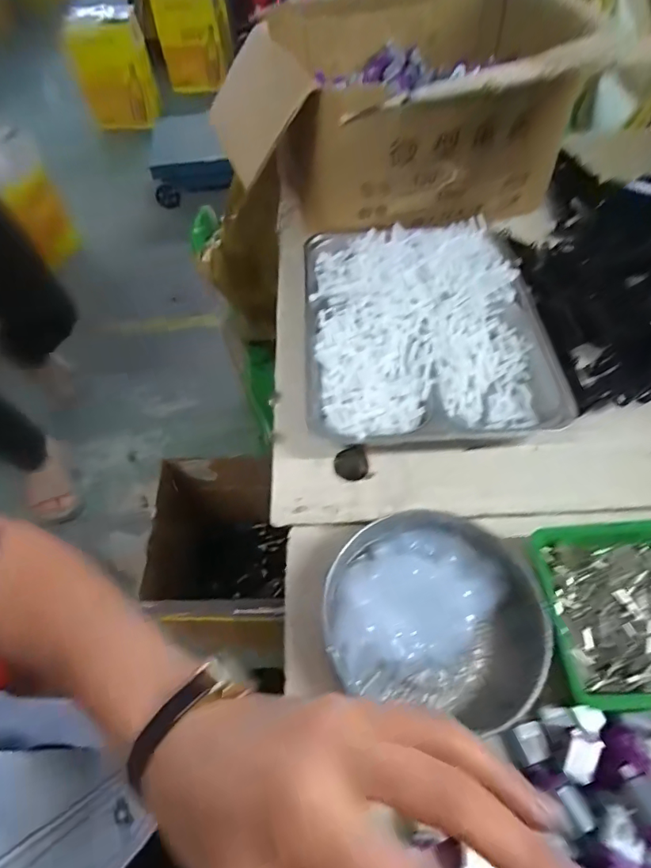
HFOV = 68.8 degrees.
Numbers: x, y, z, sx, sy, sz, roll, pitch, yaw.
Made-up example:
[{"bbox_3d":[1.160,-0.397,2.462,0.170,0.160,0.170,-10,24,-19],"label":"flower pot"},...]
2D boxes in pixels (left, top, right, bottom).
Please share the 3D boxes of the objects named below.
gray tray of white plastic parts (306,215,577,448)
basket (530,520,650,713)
[{"bbox_3d":[0.093,-0.104,0.467,0.219,0.062,0.268,-3,57,0],"label":"gray tray of white plastic parts"},{"bbox_3d":[0.209,0.115,0.307,0.131,0.055,0.112,0,57,2],"label":"basket"}]

